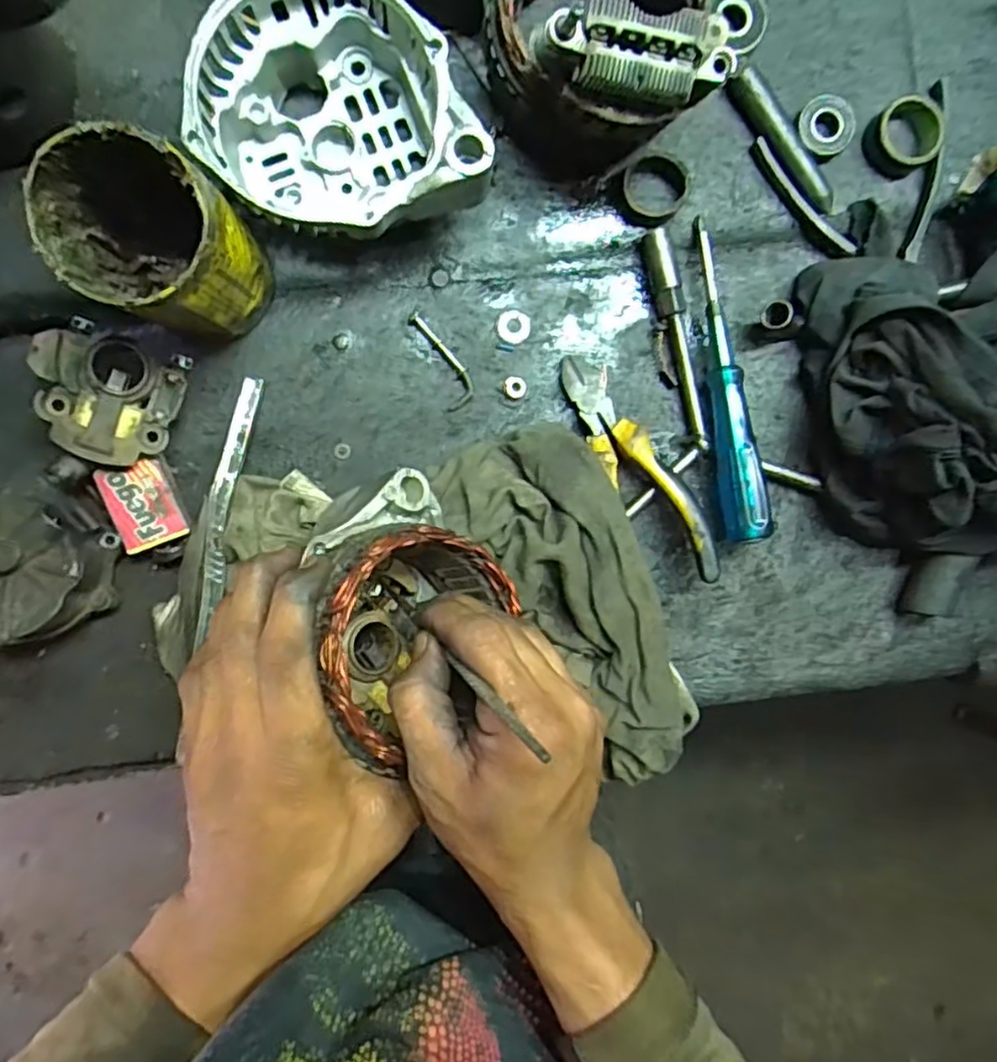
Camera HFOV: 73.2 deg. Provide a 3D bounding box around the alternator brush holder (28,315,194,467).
[{"bbox_3d":[-0.221,-0.075,0.379,0.073,0.028,0.070,19,85,-15],"label":"alternator brush holder"}]

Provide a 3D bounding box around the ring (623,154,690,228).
[{"bbox_3d":[0.092,-0.202,0.397,0.037,0.016,0.038,0,93,-4],"label":"ring"}]

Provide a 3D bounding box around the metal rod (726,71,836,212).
[{"bbox_3d":[0.171,-0.233,0.402,0.016,0.017,0.094,-37,95,-2],"label":"metal rod"}]

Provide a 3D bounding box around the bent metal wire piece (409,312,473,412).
[{"bbox_3d":[-0.033,-0.104,0.404,0.019,0.007,0.062,-23,94,-3],"label":"bent metal wire piece"}]

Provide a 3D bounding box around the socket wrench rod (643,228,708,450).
[{"bbox_3d":[0.110,-0.116,0.410,0.017,0.018,0.130,-16,94,-3],"label":"socket wrench rod"}]

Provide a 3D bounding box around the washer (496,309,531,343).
[{"bbox_3d":[0.010,-0.124,0.407,0.020,0.004,0.019,0,93,-4],"label":"washer"}]

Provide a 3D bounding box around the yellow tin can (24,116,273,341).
[{"bbox_3d":[-0.167,-0.138,0.338,0.076,0.117,0.070,0,93,-4],"label":"yellow tin can"}]

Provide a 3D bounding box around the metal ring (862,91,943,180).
[{"bbox_3d":[0.249,-0.242,0.408,0.045,0.020,0.040,-35,95,-2],"label":"metal ring"}]

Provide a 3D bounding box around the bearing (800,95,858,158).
[{"bbox_3d":[0.198,-0.245,0.405,0.036,0.012,0.034,-1,93,-4],"label":"bearing"}]

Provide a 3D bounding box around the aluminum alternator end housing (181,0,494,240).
[{"bbox_3d":[-0.076,-0.215,0.358,0.149,0.082,0.120,23,91,-5],"label":"aluminum alternator end housing"}]

